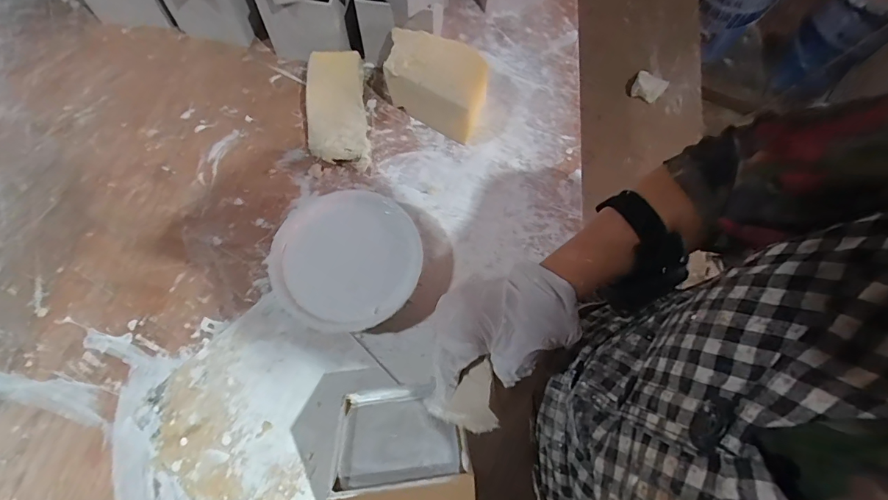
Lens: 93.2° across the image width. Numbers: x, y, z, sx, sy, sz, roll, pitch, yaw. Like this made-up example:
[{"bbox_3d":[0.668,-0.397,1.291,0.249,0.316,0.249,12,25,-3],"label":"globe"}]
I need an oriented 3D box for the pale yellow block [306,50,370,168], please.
[{"bbox_3d":[-0.156,-0.205,0.614,0.086,0.053,0.181,-6,68,-5],"label":"pale yellow block"}]

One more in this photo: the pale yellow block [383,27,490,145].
[{"bbox_3d":[-0.007,-0.246,0.612,0.163,0.078,0.106,30,69,9],"label":"pale yellow block"}]

